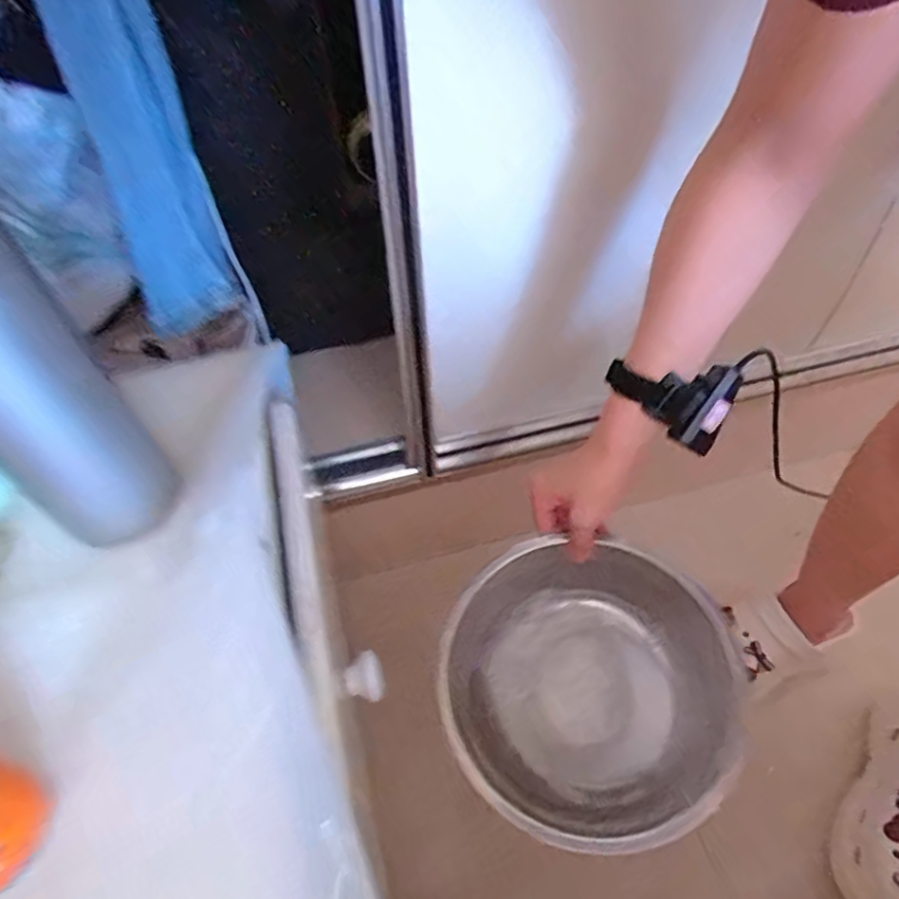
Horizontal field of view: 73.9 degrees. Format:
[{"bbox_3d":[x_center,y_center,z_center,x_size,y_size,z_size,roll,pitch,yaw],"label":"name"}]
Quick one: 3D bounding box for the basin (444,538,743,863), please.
[{"bbox_3d":[0.106,0.190,0.478,0.208,0.077,0.204,-2,51,2],"label":"basin"}]

